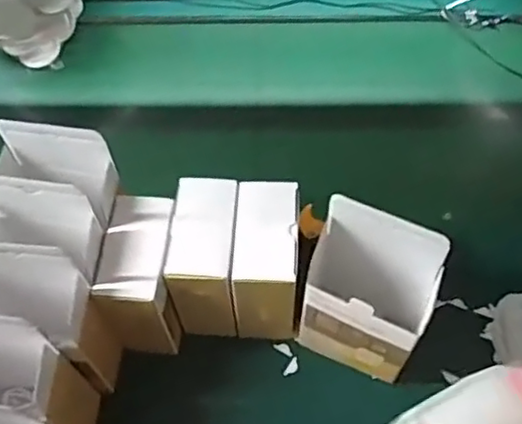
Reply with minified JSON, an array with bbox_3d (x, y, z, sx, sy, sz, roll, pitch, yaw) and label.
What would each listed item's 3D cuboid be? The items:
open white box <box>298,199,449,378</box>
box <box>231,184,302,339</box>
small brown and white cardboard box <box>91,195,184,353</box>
[{"bbox_3d":[0.108,0.091,0.667,0.125,0.228,0.078,19,61,13],"label":"open white box"},{"bbox_3d":[0.010,0.064,0.727,0.071,0.159,0.131,3,59,3],"label":"box"},{"bbox_3d":[-0.129,0.075,0.723,0.070,0.163,0.119,4,59,4],"label":"small brown and white cardboard box"}]

